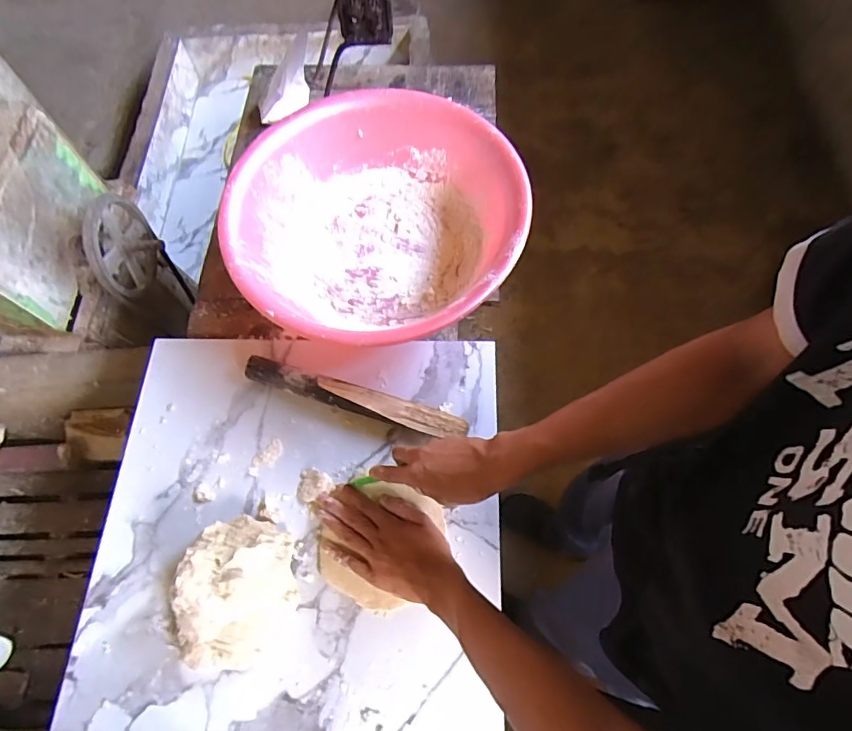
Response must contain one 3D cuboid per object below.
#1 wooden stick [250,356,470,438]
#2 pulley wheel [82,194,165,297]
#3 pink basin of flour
[{"bbox_3d":[-0.094,0.044,0.634,0.293,0.038,0.036,16,67,9],"label":"wooden stick"},{"bbox_3d":[-0.584,-0.237,0.961,0.085,0.205,0.197,-3,109,-3],"label":"pulley wheel"},{"bbox_3d":[-0.065,-0.203,0.701,0.394,0.122,0.403,-1,65,1],"label":"pink basin of flour"}]

